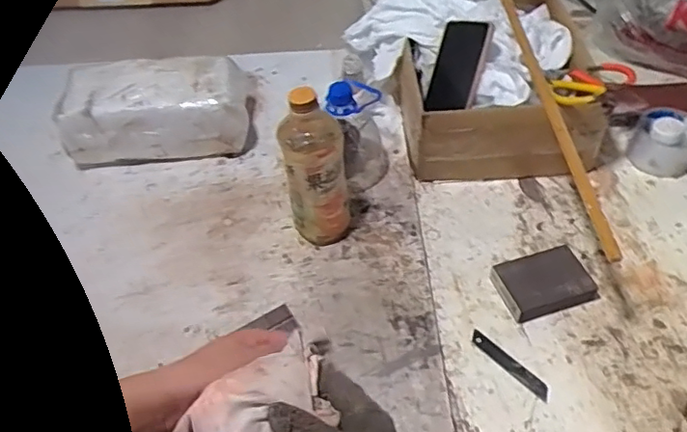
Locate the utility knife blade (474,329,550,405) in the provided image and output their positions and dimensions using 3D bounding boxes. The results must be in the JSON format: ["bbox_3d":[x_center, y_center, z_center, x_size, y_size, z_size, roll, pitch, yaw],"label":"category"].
[{"bbox_3d":[0.182,0.162,0.637,0.020,0.004,0.102,-37,57,-25],"label":"utility knife blade"}]

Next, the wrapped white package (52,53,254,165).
[{"bbox_3d":[-0.275,-0.170,0.869,0.259,0.103,0.160,-9,50,-4],"label":"wrapped white package"}]

